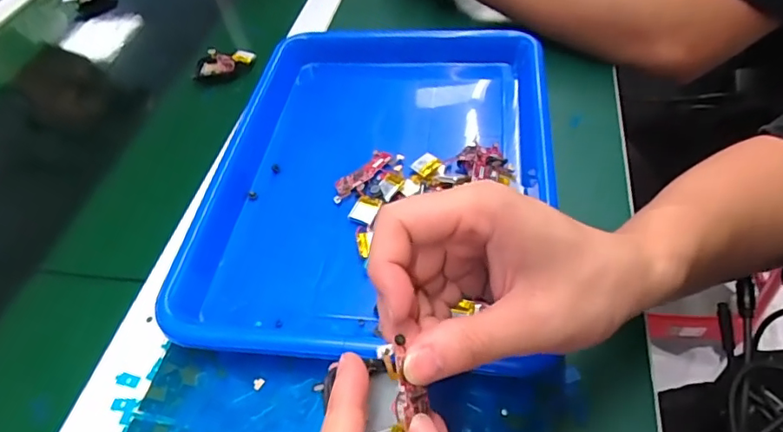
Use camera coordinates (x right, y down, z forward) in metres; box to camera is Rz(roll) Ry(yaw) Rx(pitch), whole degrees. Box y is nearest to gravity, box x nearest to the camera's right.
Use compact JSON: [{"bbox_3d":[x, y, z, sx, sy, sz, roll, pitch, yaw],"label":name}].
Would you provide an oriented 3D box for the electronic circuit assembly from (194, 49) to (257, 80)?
[{"bbox_3d":[-0.176,-0.162,0.549,0.062,0.017,0.029,-10,50,-2],"label":"electronic circuit assembly"}]

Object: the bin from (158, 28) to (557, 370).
[{"bbox_3d":[-0.010,-0.035,0.416,0.271,0.048,0.324,1,51,7],"label":"bin"}]

